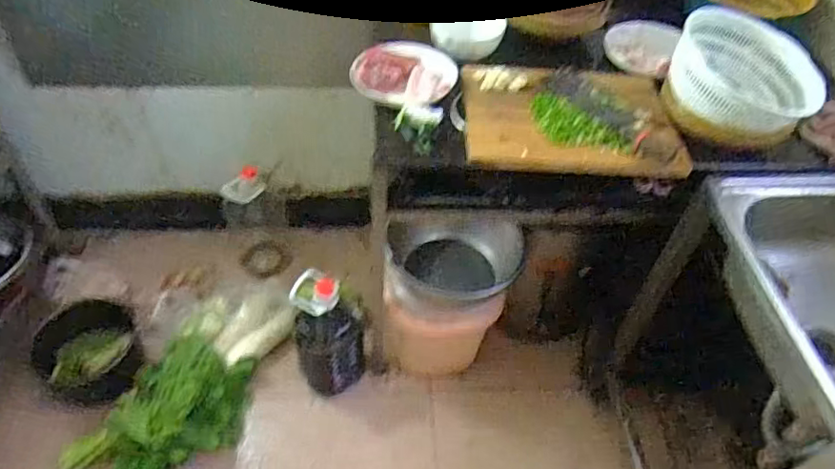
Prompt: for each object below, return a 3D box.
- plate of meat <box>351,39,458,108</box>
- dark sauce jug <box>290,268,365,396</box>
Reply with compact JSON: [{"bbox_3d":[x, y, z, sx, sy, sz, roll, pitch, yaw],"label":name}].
[{"bbox_3d":[-0.022,-0.305,1.110,0.181,0.045,0.159,15,48,9],"label":"plate of meat"},{"bbox_3d":[-0.219,0.233,1.450,0.149,0.316,0.173,-17,51,-19],"label":"dark sauce jug"}]

